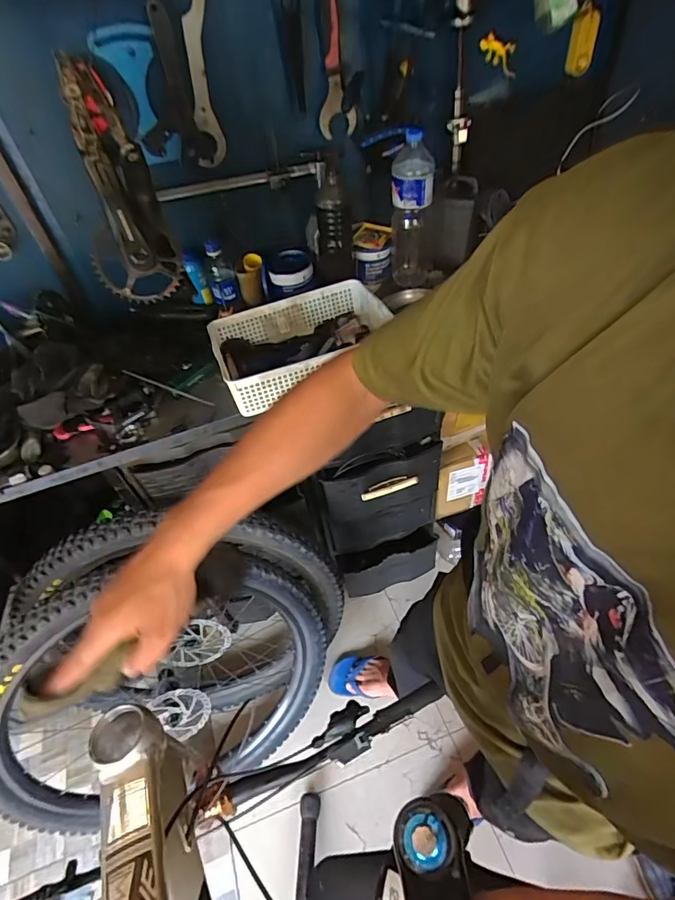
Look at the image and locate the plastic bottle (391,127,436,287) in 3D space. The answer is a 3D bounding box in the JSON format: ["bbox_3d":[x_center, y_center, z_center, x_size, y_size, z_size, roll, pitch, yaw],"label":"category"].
[{"bbox_3d":[0.166,-0.520,1.036,0.088,0.311,0.099,3,50,9],"label":"plastic bottle"}]

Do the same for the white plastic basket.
[{"bbox_3d":[-0.071,-0.213,0.928,0.335,0.100,0.264,-22,51,-12],"label":"white plastic basket"}]

